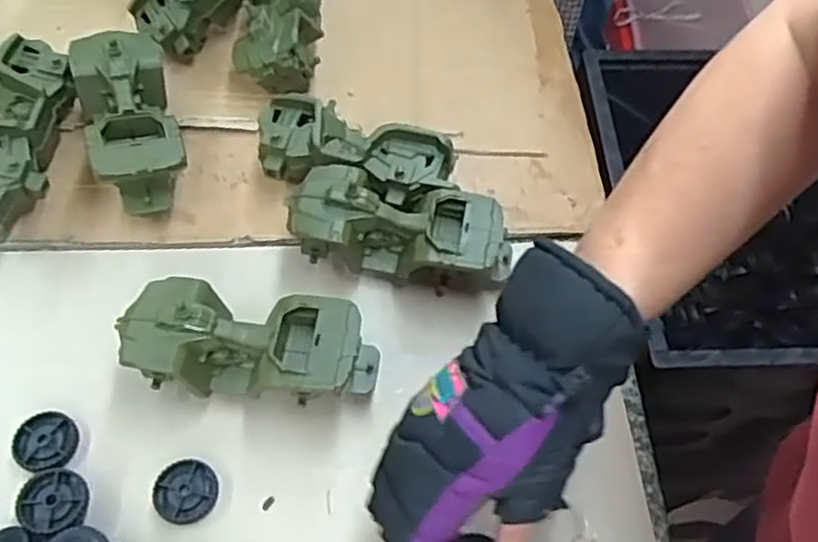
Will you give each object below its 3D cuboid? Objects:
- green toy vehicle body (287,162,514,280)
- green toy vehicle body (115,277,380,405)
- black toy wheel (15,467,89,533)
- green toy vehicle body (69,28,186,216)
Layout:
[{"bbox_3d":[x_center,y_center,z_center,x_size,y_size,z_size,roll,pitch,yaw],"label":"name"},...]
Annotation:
[{"bbox_3d":[-0.007,-0.034,0.613,0.183,0.077,0.080,10,57,4],"label":"green toy vehicle body"},{"bbox_3d":[-0.118,0.057,0.549,0.184,0.072,0.076,7,57,2],"label":"green toy vehicle body"},{"bbox_3d":[-0.248,0.160,0.505,0.051,0.016,0.044,26,60,14],"label":"black toy wheel"},{"bbox_3d":[-0.252,-0.132,0.659,0.081,0.080,0.180,-15,59,-12],"label":"green toy vehicle body"}]

